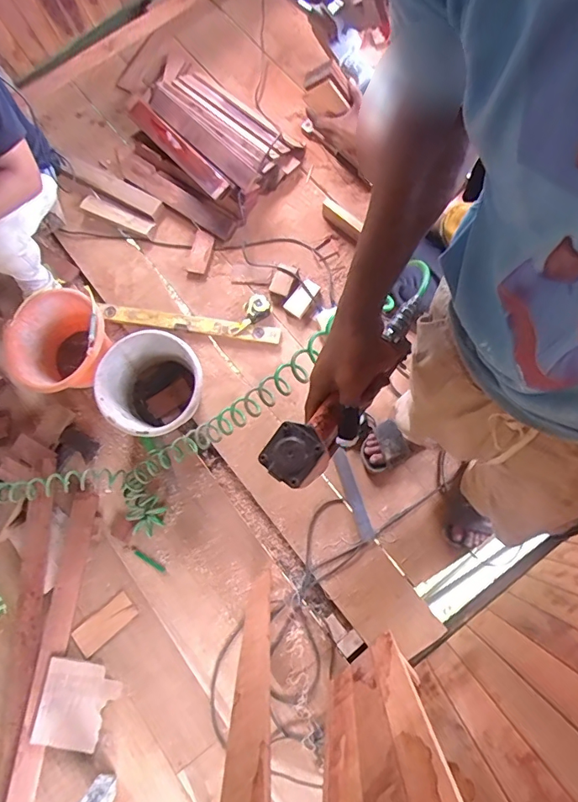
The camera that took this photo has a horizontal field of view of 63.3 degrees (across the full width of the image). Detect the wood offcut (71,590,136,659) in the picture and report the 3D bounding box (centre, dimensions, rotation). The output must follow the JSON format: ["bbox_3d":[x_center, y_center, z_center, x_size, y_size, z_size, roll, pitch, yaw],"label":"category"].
[{"bbox_3d":[-0.503,0.608,1.284,0.170,0.019,0.080,-42,77,-4],"label":"wood offcut"}]

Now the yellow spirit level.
[{"bbox_3d":[-0.308,-0.238,1.440,0.547,0.028,0.062,9,78,8],"label":"yellow spirit level"}]

